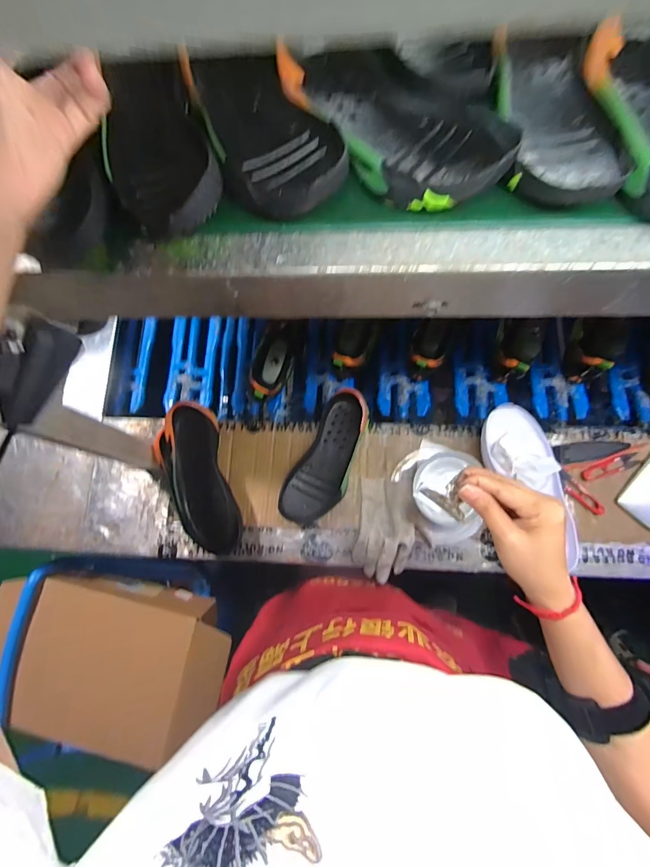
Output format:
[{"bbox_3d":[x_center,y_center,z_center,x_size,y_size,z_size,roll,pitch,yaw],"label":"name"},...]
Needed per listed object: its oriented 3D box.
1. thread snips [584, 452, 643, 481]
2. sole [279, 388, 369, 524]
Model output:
[{"bbox_3d":[0.464,0.054,0.633,0.099,0.004,0.023,-16,66,-2],"label":"thread snips"},{"bbox_3d":[0.008,0.041,0.647,0.090,0.031,0.226,28,87,7],"label":"sole"}]

